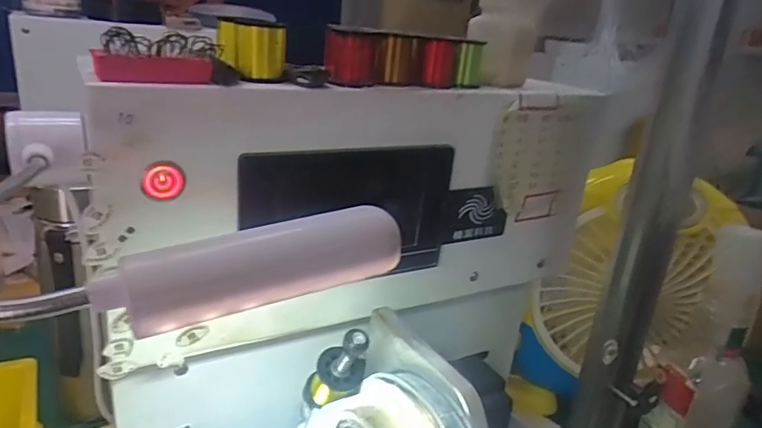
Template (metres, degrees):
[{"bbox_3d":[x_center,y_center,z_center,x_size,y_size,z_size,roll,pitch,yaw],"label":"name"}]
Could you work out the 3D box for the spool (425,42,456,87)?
[{"bbox_3d":[0.038,-0.096,0.336,0.019,0.026,0.020,8,20,8],"label":"spool"}]

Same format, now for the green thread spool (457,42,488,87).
[{"bbox_3d":[0.061,-0.101,0.358,0.017,0.028,0.022,10,20,12],"label":"green thread spool"}]

